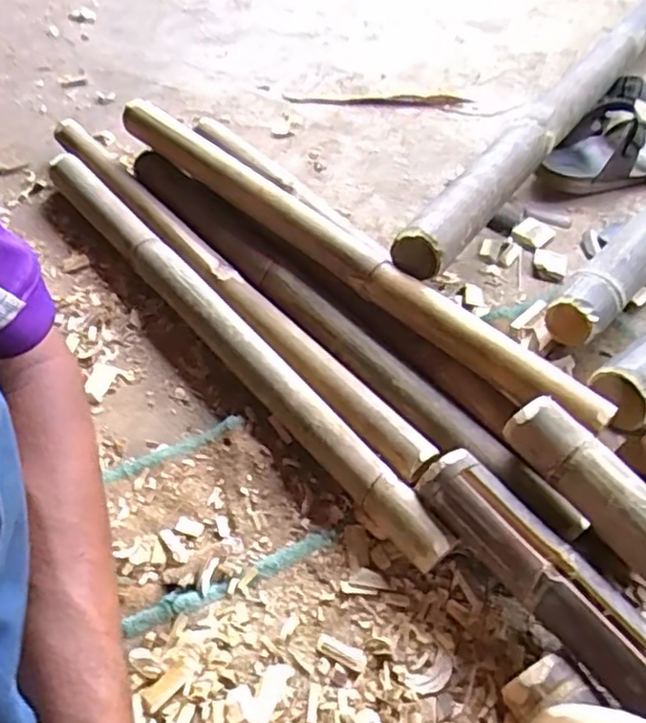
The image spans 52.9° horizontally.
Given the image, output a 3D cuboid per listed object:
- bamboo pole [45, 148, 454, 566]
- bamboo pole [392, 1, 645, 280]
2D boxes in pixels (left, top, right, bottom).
[{"bbox_3d":[-0.110,-0.032,0.682,0.039,0.056,0.637,-33,60,-26],"label":"bamboo pole"},{"bbox_3d":[0.479,-0.508,1.034,0.055,0.063,1.361,31,56,19],"label":"bamboo pole"}]

